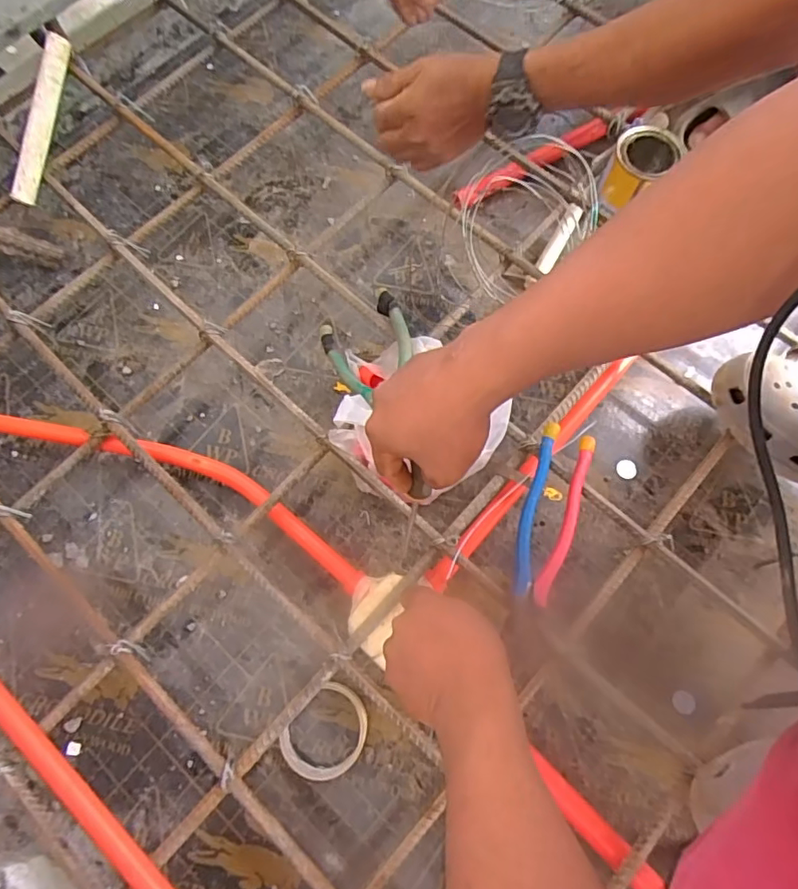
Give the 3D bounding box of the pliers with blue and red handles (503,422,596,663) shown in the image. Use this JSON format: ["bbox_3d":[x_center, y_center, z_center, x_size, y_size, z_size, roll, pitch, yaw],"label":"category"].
[{"bbox_3d":[0.147,0.088,0.547,0.053,0.020,0.228,18,72,7],"label":"pliers with blue and red handles"}]

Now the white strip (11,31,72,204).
[{"bbox_3d":[-0.443,-0.398,0.672,0.024,0.022,0.195,26,104,9],"label":"white strip"}]

